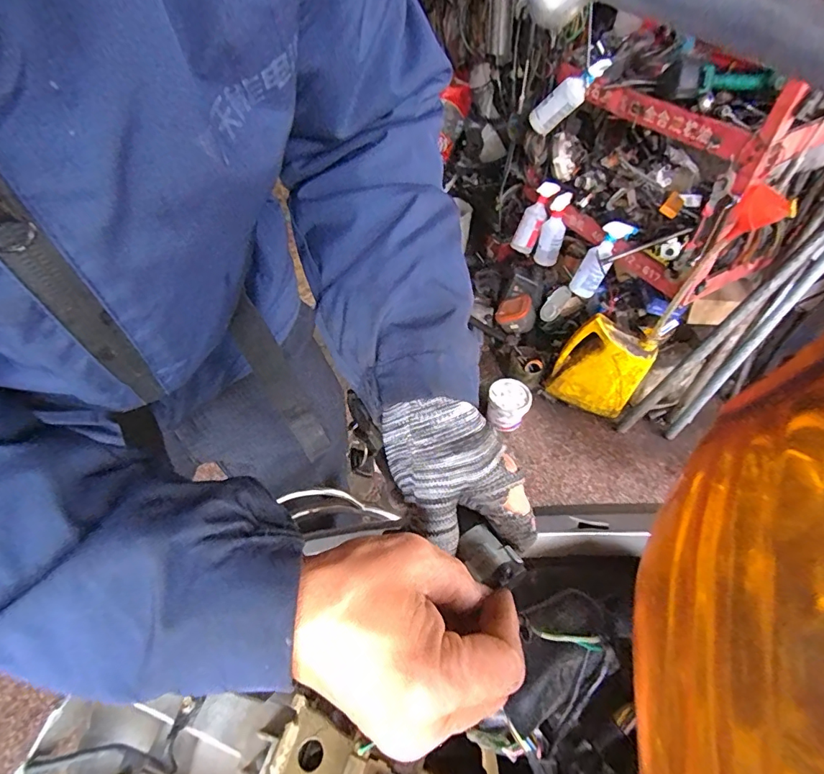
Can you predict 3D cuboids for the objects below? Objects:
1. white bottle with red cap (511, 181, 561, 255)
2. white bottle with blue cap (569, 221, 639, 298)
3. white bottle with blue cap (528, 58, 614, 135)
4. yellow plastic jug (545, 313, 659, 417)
[{"bbox_3d":[0.380,-0.531,1.434,0.053,0.210,0.070,-8,43,-41],"label":"white bottle with red cap"},{"bbox_3d":[0.527,-0.351,1.279,0.077,0.222,0.093,-2,40,-41],"label":"white bottle with blue cap"},{"bbox_3d":[0.397,-0.739,1.168,0.067,0.216,0.054,34,41,-28],"label":"white bottle with blue cap"},{"bbox_3d":[0.520,-0.061,1.283,0.234,0.266,0.100,19,51,17],"label":"yellow plastic jug"}]

